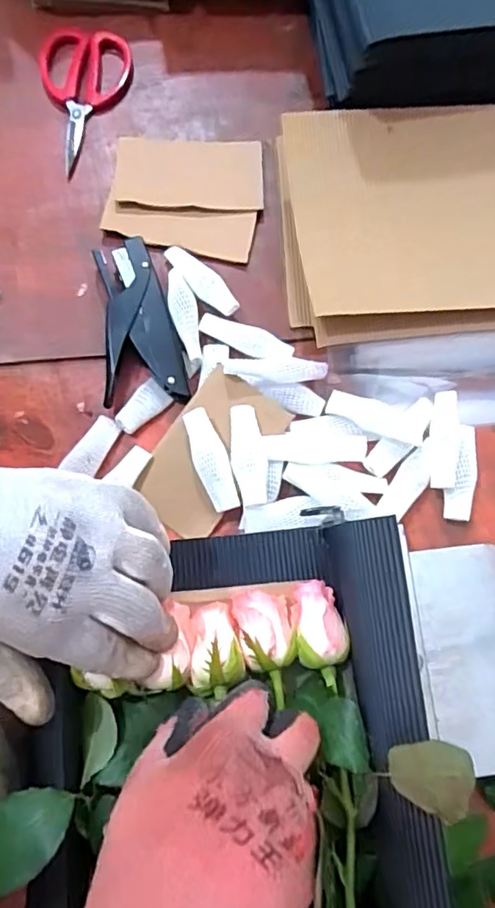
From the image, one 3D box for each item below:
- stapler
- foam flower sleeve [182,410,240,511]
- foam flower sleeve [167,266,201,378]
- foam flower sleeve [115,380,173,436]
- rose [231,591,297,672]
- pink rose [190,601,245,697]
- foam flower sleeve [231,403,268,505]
[{"bbox_3d":[-0.096,-0.116,0.500,0.066,0.028,0.146,-7,78,-7],"label":"stapler"},{"bbox_3d":[-0.030,0.005,0.468,0.027,0.013,0.083,-17,79,-9],"label":"foam flower sleeve"},{"bbox_3d":[-0.054,-0.115,0.504,0.023,0.017,0.090,-11,98,-4],"label":"foam flower sleeve"},{"bbox_3d":[-0.092,-0.041,0.496,0.050,0.010,0.026,-43,84,-13],"label":"foam flower sleeve"},{"bbox_3d":[0.010,0.100,0.328,0.032,0.031,0.042,-10,78,-7],"label":"rose"},{"bbox_3d":[-0.017,0.108,0.320,0.028,0.027,0.047,0,77,-5],"label":"pink rose"},{"bbox_3d":[0.001,0.001,0.476,0.028,0.009,0.083,-7,77,-7],"label":"foam flower sleeve"}]

